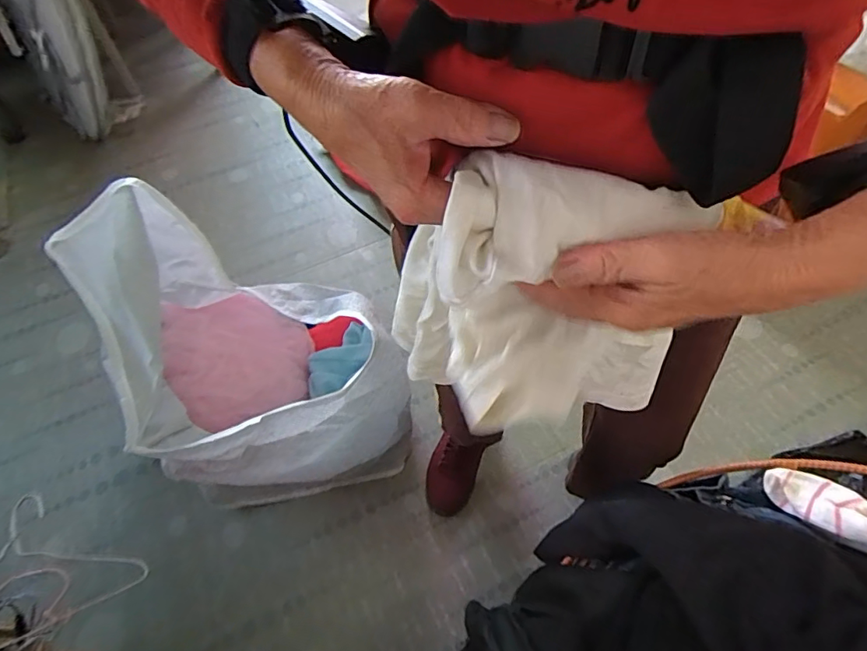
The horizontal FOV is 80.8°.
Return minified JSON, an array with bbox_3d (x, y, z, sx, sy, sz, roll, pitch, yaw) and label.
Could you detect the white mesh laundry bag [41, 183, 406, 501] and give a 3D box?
[{"bbox_3d":[-0.307,0.054,0.893,0.419,0.496,0.424,-23,57,-11],"label":"white mesh laundry bag"}]

